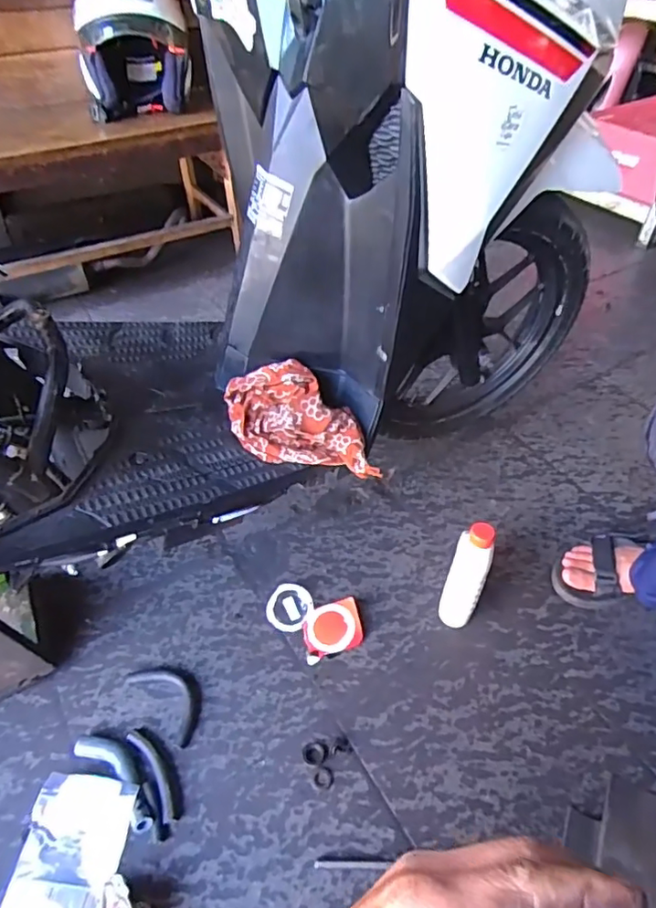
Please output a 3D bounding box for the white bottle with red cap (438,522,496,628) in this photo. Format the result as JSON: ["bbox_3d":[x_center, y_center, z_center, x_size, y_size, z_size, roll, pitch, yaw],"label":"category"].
[{"bbox_3d":[0.193,0.165,0.777,0.051,0.202,0.061,16,47,16],"label":"white bottle with red cap"}]

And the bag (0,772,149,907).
[{"bbox_3d":[-0.261,0.449,0.614,0.169,0.044,0.169,3,45,5],"label":"bag"}]

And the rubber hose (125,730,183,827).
[{"bbox_3d":[-0.208,0.388,0.690,0.032,0.008,0.120,-29,51,-25],"label":"rubber hose"}]

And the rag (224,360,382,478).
[{"bbox_3d":[-0.036,-0.040,0.706,0.177,0.070,0.145,-1,82,-12],"label":"rag"}]

